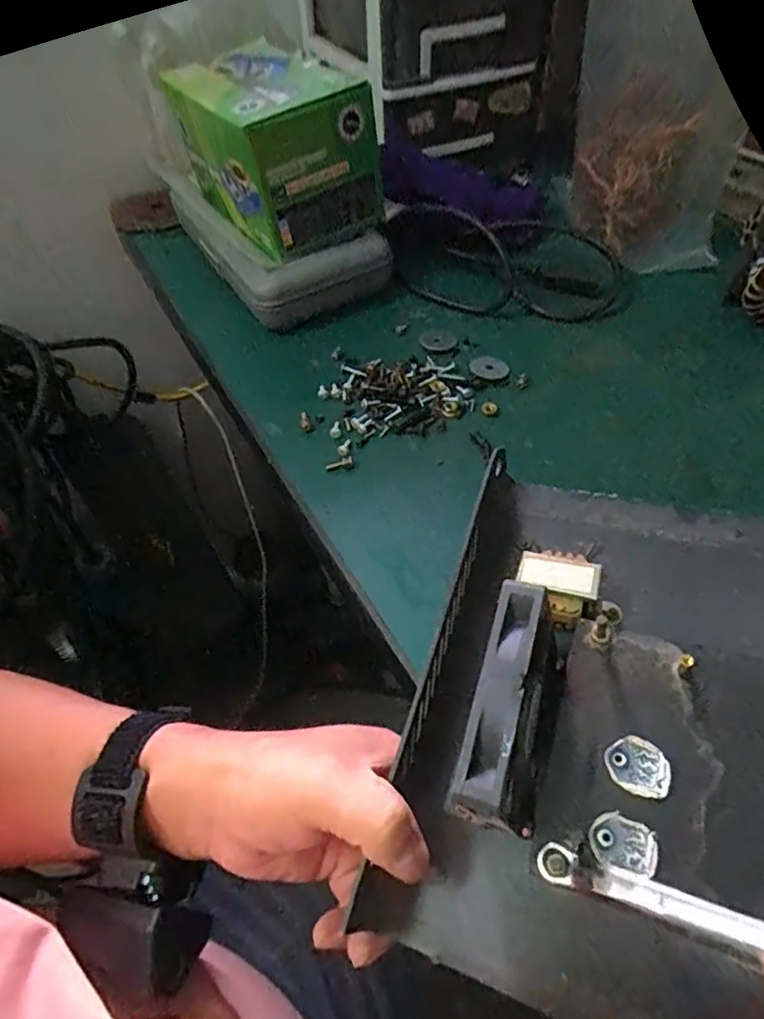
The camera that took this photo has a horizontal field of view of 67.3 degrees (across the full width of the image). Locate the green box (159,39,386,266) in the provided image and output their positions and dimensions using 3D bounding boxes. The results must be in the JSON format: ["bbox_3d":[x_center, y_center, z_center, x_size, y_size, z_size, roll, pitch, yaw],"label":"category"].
[{"bbox_3d":[-0.085,-0.292,0.461,0.116,0.095,0.167,-25,54,-16],"label":"green box"}]

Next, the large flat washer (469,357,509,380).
[{"bbox_3d":[0.079,-0.107,0.428,0.028,0.005,0.025,-10,51,-4],"label":"large flat washer"}]

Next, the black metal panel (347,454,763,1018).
[{"bbox_3d":[0.113,0.086,0.241,0.189,0.071,0.220,16,54,16],"label":"black metal panel"}]

